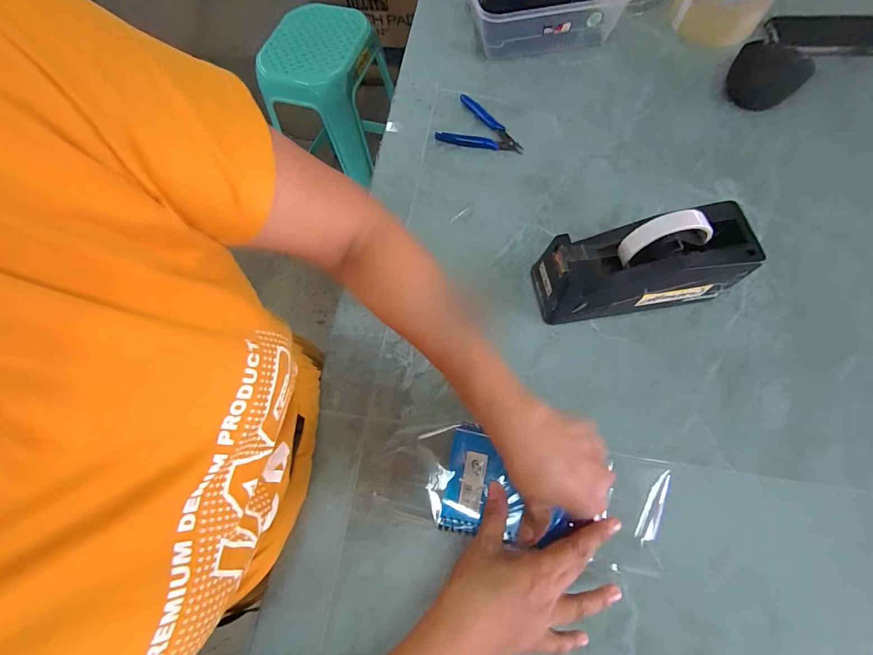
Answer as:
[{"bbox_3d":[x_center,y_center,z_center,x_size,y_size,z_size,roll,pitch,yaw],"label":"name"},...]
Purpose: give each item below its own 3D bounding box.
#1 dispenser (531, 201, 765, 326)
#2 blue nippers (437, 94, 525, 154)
[{"bbox_3d":[0.215,-0.064,0.416,0.202,0.116,0.078,-9,68,-3],"label":"dispenser"},{"bbox_3d":[0.070,-0.282,0.562,0.123,0.016,0.081,31,72,13],"label":"blue nippers"}]

